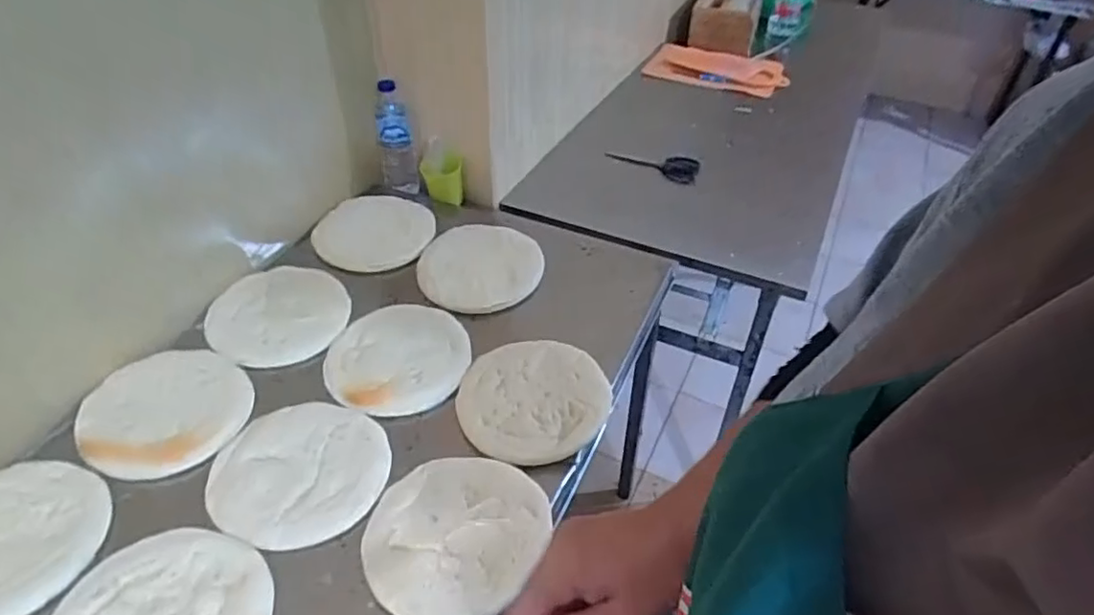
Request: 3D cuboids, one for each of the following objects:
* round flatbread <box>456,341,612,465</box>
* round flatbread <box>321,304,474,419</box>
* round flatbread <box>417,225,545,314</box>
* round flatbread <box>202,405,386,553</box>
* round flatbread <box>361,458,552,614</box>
[{"bbox_3d":[-0.019,0.115,0.838,0.196,0.019,0.191,0,46,0],"label":"round flatbread"},{"bbox_3d":[-0.210,0.071,0.891,0.193,0.016,0.185,2,42,-2],"label":"round flatbread"},{"bbox_3d":[-0.108,-0.073,1.035,0.198,0.022,0.199,2,46,-2],"label":"round flatbread"},{"bbox_3d":[-0.292,0.186,0.748,0.193,0.013,0.194,2,42,-2],"label":"round flatbread"},{"bbox_3d":[-0.101,0.243,0.692,0.182,0.013,0.198,-1,37,1],"label":"round flatbread"}]

